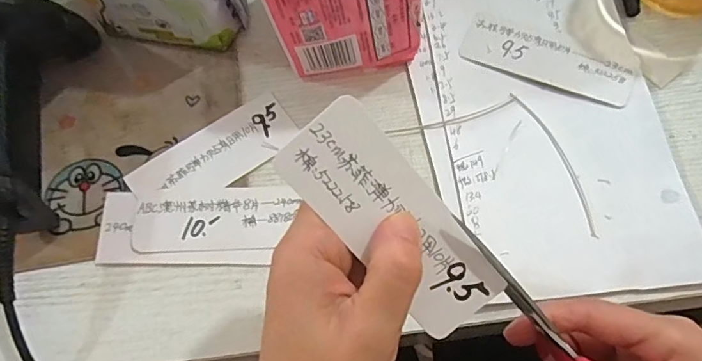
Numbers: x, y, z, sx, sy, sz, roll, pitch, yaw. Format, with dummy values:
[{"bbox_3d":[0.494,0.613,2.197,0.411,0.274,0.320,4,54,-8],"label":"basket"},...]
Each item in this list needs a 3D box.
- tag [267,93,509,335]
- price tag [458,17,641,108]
[{"bbox_3d":[0.019,0.017,0.207,0.041,0.005,0.106,-43,102,-7],"label":"tag"},{"bbox_3d":[0.133,-0.083,0.339,0.114,0.007,0.039,23,72,11],"label":"price tag"}]

